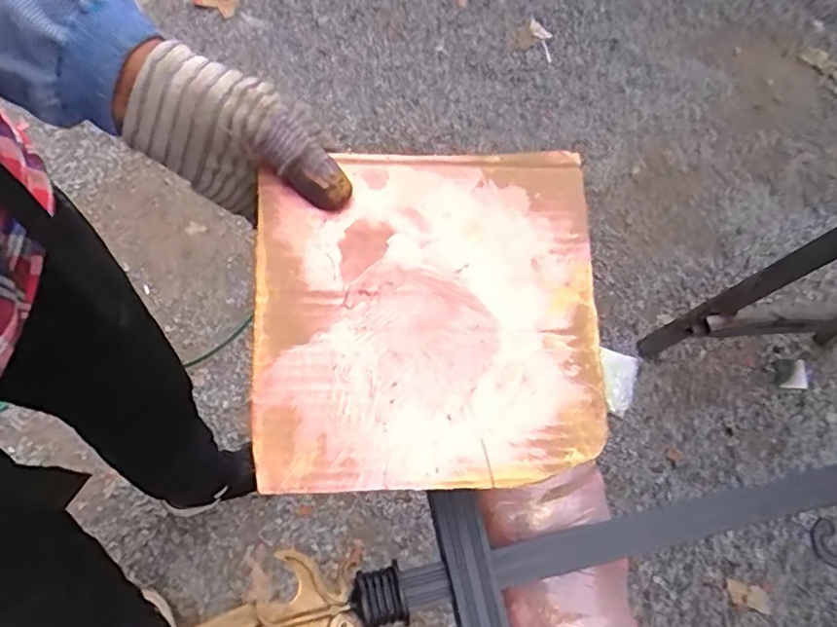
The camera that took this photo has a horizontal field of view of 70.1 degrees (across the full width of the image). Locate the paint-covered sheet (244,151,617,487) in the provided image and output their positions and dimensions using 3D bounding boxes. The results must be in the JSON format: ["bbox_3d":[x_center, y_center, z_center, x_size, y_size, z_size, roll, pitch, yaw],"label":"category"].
[{"bbox_3d":[0.005,-0.002,0.310,0.177,0.006,0.175,0,76,-7],"label":"paint-covered sheet"}]

